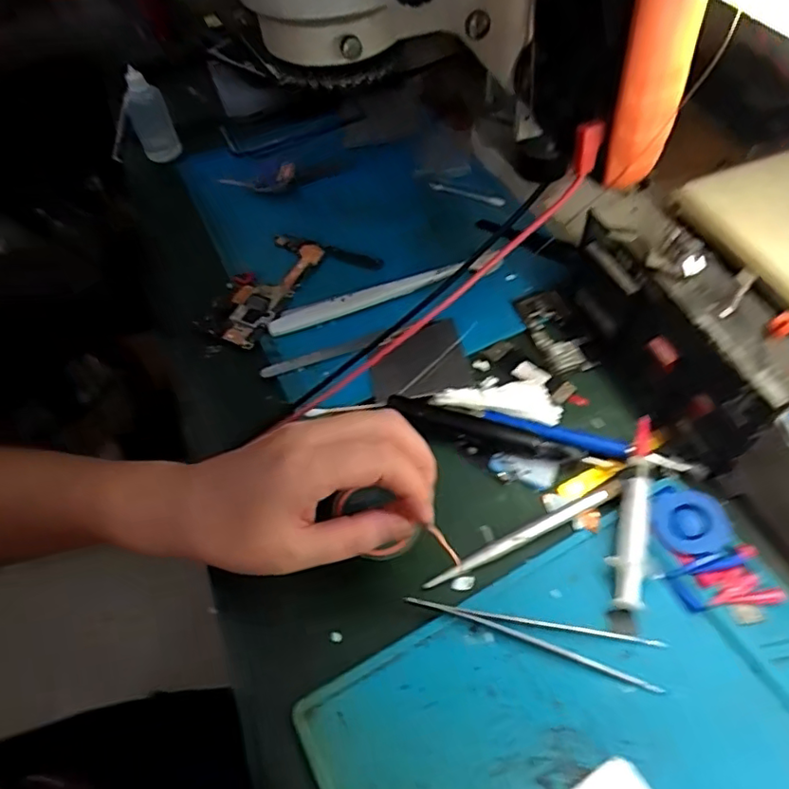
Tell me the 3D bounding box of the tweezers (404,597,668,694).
[{"bbox_3d":[0.069,0.124,0.299,0.129,0.006,0.024,7,55,11],"label":"tweezers"}]

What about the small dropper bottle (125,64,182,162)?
[{"bbox_3d":[-0.239,-0.267,0.573,0.036,0.095,0.030,-21,54,-10],"label":"small dropper bottle"}]

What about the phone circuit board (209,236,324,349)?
[{"bbox_3d":[-0.102,-0.085,0.464,0.052,0.010,0.116,19,58,19],"label":"phone circuit board"}]

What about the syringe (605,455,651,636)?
[{"bbox_3d":[0.128,0.079,0.316,0.020,0.021,0.091,11,55,14],"label":"syringe"}]

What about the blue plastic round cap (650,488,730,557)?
[{"bbox_3d":[0.161,0.070,0.320,0.036,0.013,0.036,-3,53,4],"label":"blue plastic round cap"}]

